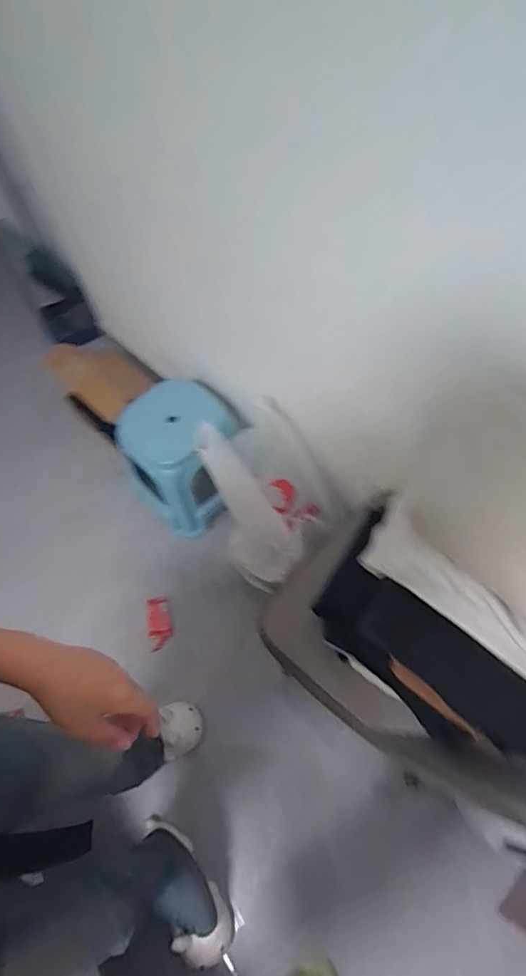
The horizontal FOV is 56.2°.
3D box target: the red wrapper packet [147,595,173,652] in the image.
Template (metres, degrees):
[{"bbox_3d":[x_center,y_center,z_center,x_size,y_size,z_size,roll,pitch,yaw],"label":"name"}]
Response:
[{"bbox_3d":[-0.287,0.365,1.361,0.062,0.047,0.136,-13,57,-11],"label":"red wrapper packet"}]

